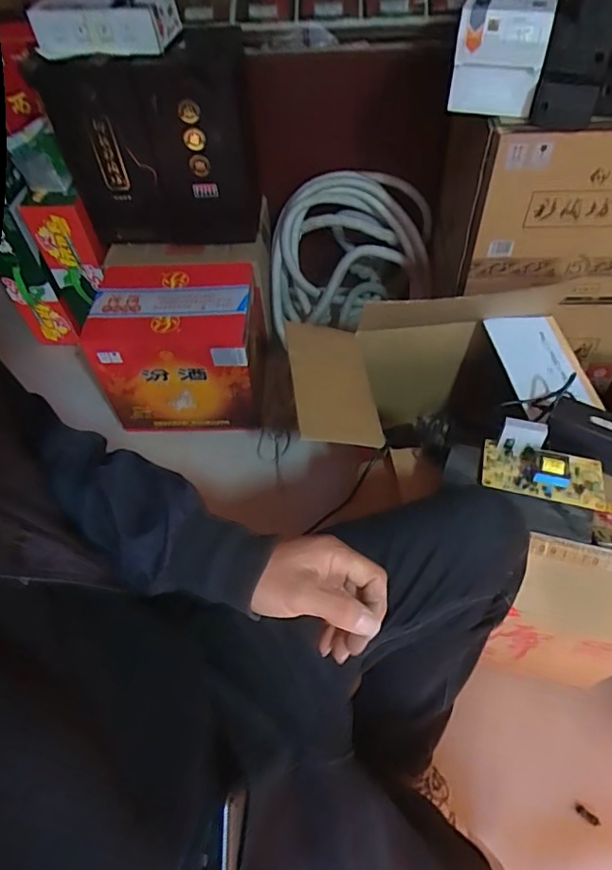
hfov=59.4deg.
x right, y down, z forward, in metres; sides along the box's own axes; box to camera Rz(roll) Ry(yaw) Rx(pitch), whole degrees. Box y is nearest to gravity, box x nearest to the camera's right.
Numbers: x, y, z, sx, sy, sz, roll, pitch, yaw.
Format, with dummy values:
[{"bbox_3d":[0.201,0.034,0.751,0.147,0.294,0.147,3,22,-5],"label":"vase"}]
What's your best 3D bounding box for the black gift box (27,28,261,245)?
[{"bbox_3d":[-0.284,-0.578,1.082,0.371,0.353,0.176,1,54,4],"label":"black gift box"}]

